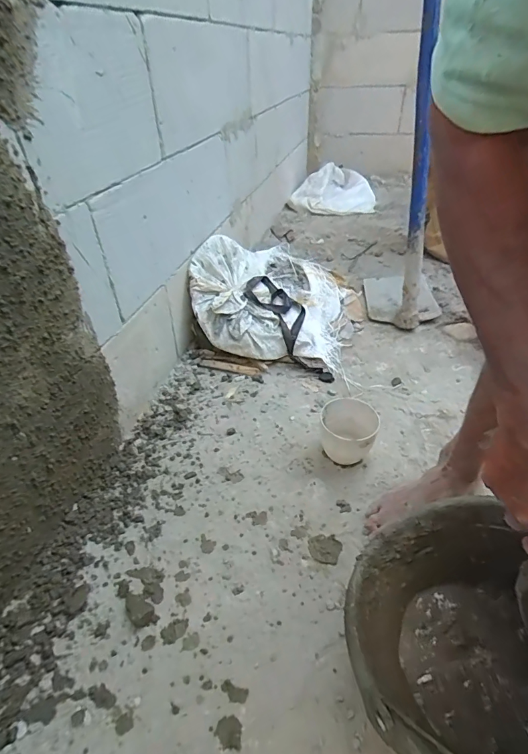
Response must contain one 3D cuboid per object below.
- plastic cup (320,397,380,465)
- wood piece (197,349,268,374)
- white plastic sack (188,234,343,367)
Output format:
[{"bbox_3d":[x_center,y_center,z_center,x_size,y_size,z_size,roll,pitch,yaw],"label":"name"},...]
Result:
[{"bbox_3d":[0.143,0.097,0.674,0.091,0.088,0.083,0,39,0],"label":"plastic cup"},{"bbox_3d":[-0.080,-0.032,0.910,0.170,0.018,0.042,14,41,17],"label":"wood piece"},{"bbox_3d":[0.023,-0.223,0.991,0.334,0.201,0.421,7,40,9],"label":"white plastic sack"}]

